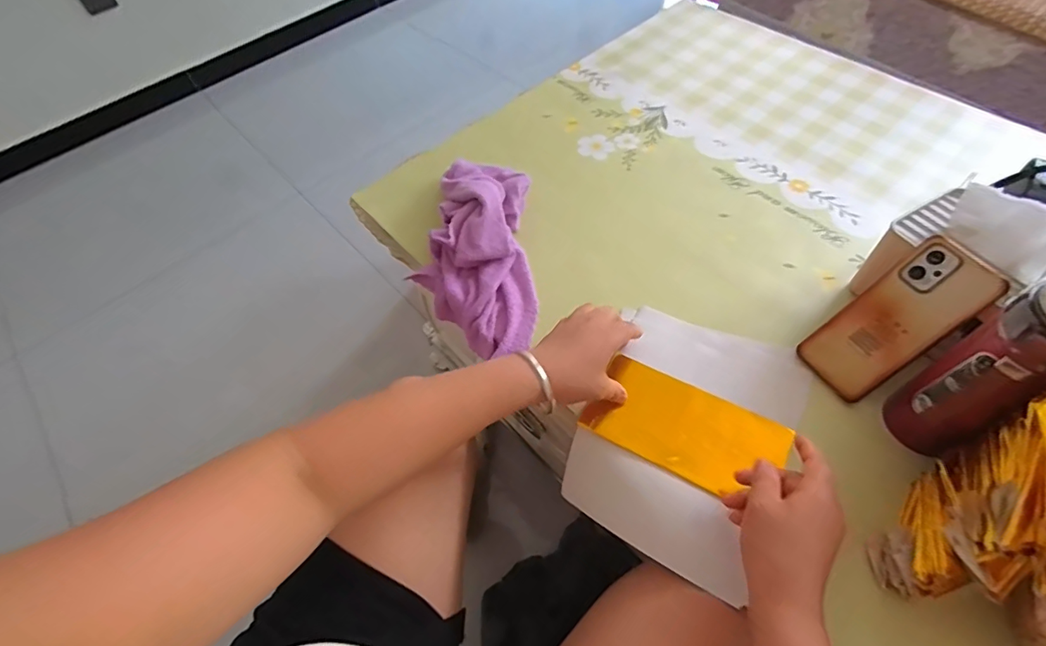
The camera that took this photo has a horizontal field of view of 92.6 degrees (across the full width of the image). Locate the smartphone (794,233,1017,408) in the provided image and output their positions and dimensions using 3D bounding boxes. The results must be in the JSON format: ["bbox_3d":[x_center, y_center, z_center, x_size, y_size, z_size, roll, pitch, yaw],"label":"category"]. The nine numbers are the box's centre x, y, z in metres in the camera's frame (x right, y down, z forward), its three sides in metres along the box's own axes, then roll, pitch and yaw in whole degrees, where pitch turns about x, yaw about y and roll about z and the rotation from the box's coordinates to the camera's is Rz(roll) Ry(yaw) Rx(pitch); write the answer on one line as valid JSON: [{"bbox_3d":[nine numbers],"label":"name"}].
[{"bbox_3d":[0.353,-0.001,0.477,0.162,0.009,0.076,-51,56,25],"label":"smartphone"}]

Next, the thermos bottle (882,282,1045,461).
[{"bbox_3d":[0.361,0.041,0.386,0.064,0.201,0.066,-31,60,-14],"label":"thermos bottle"}]

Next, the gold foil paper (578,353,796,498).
[{"bbox_3d":[0.163,0.105,0.504,0.181,0.010,0.100,25,56,22],"label":"gold foil paper"}]

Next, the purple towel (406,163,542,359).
[{"bbox_3d":[-0.060,-0.087,0.623,0.143,0.092,0.289,-4,57,2],"label":"purple towel"}]

